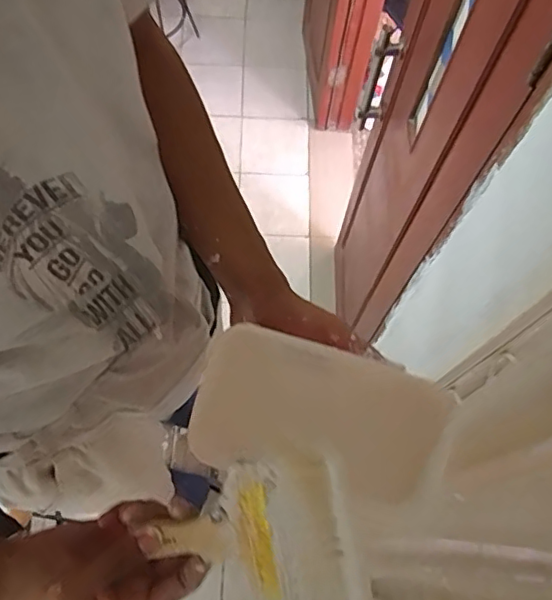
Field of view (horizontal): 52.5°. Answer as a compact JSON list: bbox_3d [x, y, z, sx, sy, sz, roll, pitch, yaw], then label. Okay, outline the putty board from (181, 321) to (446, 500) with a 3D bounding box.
[{"bbox_3d":[0.030,0.097,0.454,0.193,0.018,0.112,14,102,11],"label":"putty board"}]

